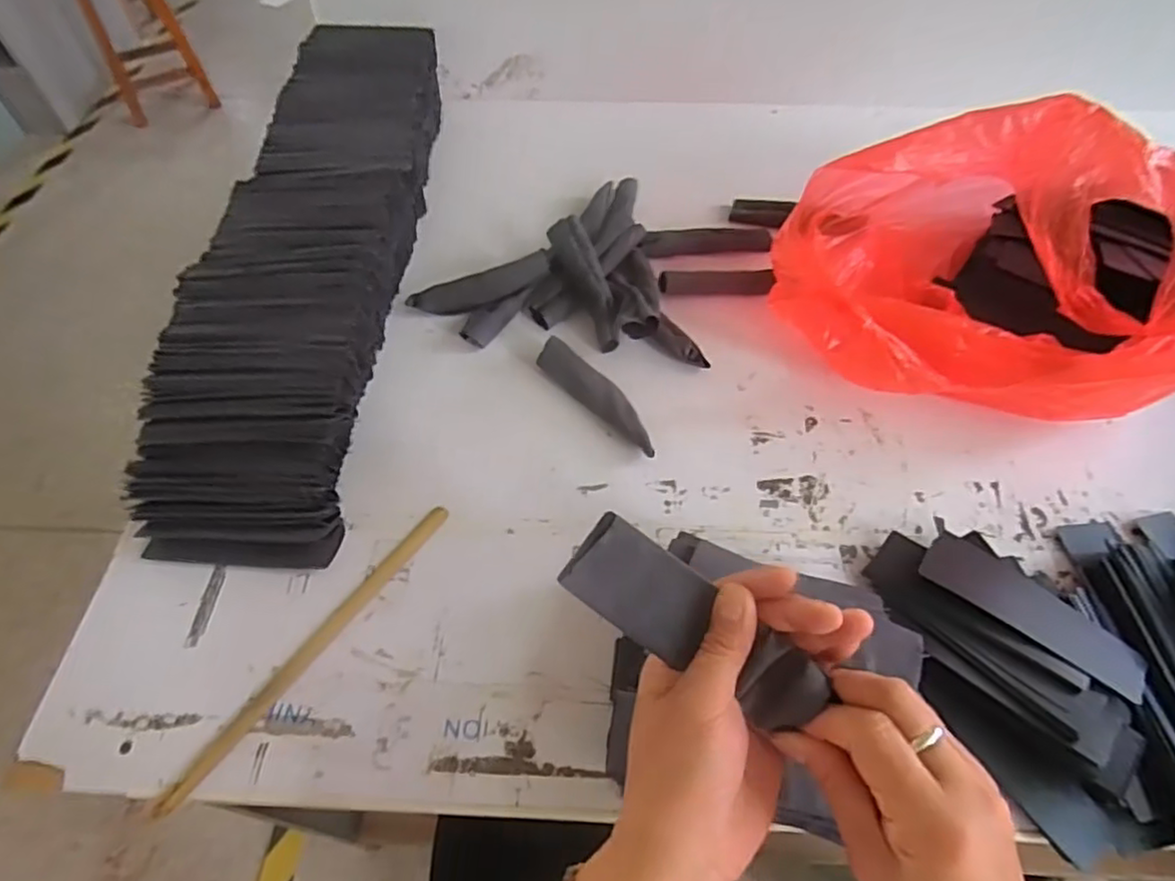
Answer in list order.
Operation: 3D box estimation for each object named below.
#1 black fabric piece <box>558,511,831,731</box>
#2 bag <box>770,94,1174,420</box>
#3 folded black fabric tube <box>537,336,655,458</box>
[{"bbox_3d":[0.050,0.087,0.316,0.128,0.012,0.044,35,83,11],"label":"black fabric piece"},{"bbox_3d":[0.359,-0.184,0.608,0.342,0.182,0.315,11,56,7],"label":"bag"},{"bbox_3d":[0.011,-0.040,0.599,0.029,0.024,0.146,-36,63,-22],"label":"folded black fabric tube"}]

